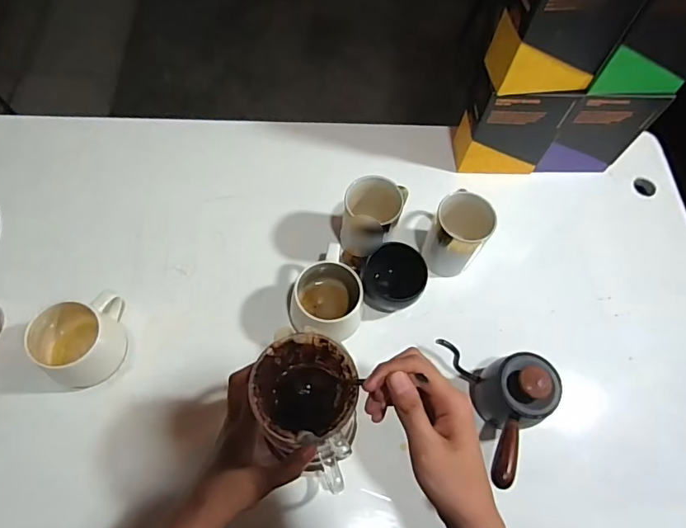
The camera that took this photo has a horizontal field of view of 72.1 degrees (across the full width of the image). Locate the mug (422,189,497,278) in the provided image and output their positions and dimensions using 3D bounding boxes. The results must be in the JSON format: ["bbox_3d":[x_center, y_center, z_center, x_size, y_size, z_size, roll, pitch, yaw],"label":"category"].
[{"bbox_3d":[0.147,-0.039,0.607,0.069,0.091,0.083,29,66,10],"label":"mug"}]

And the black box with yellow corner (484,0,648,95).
[{"bbox_3d":[0.242,-0.267,0.512,0.116,0.165,0.064,-9,65,-8],"label":"black box with yellow corner"}]

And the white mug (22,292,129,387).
[{"bbox_3d":[-0.302,0.085,0.548,0.081,0.074,0.107,11,64,2],"label":"white mug"}]

